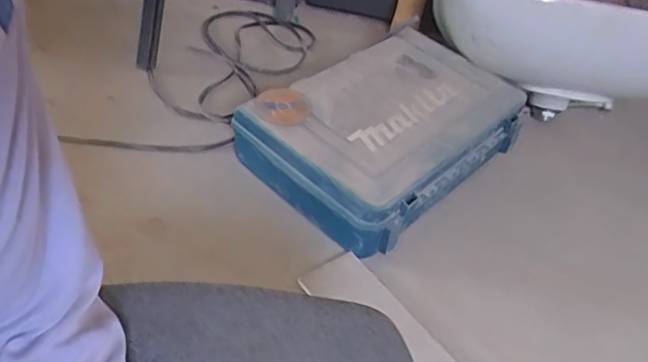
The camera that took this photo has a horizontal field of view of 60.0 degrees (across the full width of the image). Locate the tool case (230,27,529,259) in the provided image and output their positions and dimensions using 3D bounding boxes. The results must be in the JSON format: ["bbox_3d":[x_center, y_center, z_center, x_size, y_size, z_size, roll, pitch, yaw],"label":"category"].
[{"bbox_3d":[0.106,-0.080,0.949,0.409,0.132,0.293,-31,55,-33],"label":"tool case"}]

